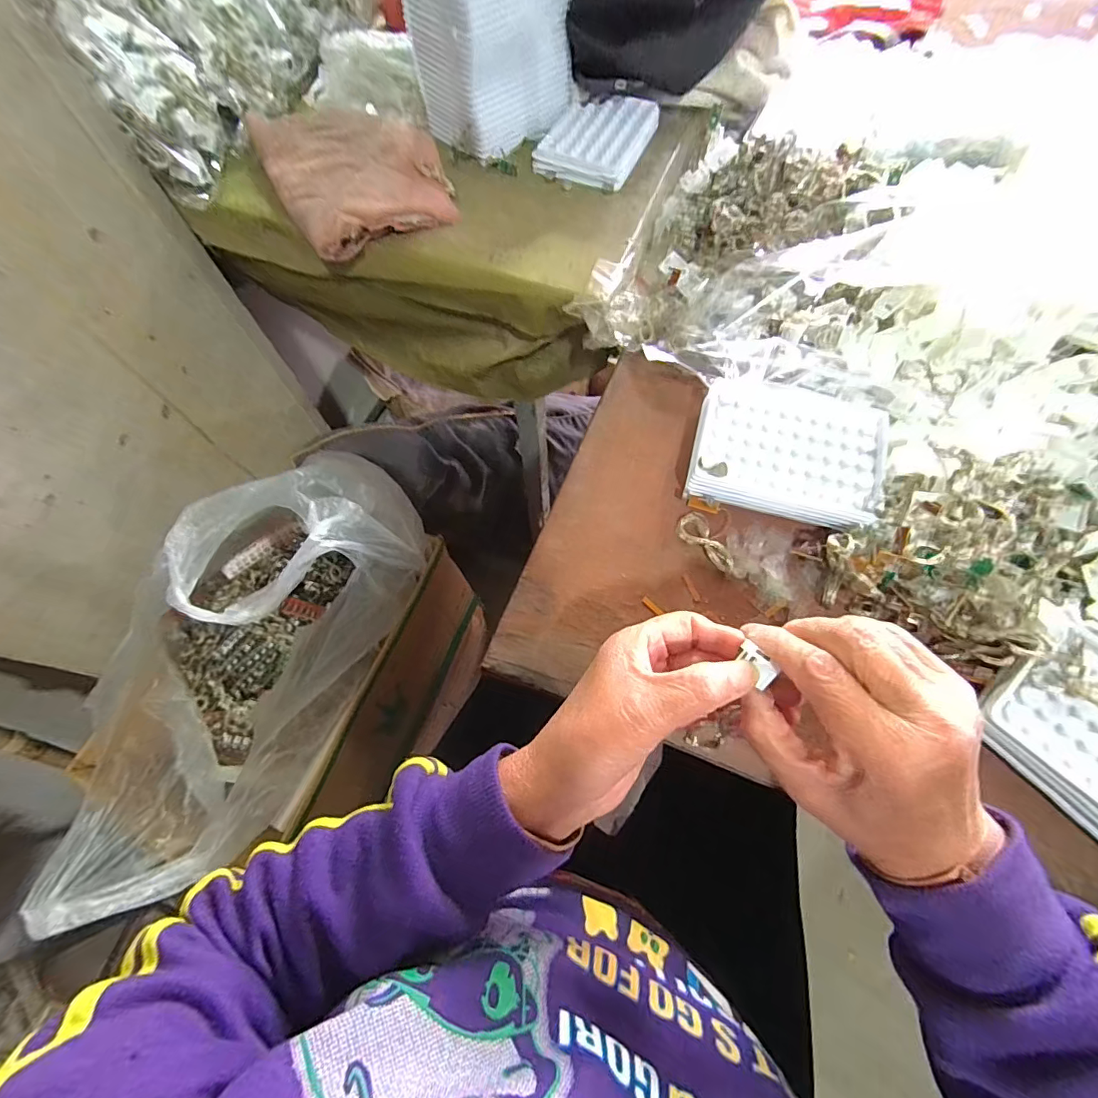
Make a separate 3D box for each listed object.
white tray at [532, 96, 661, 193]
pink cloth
[{"bbox_3d":[0.051,-0.415,0.497,0.091,0.020,0.131,22,68,11],"label":"white tray"},{"bbox_3d":[-0.186,-0.367,0.470,0.148,0.028,0.204,-26,68,-10],"label":"pink cloth"}]

